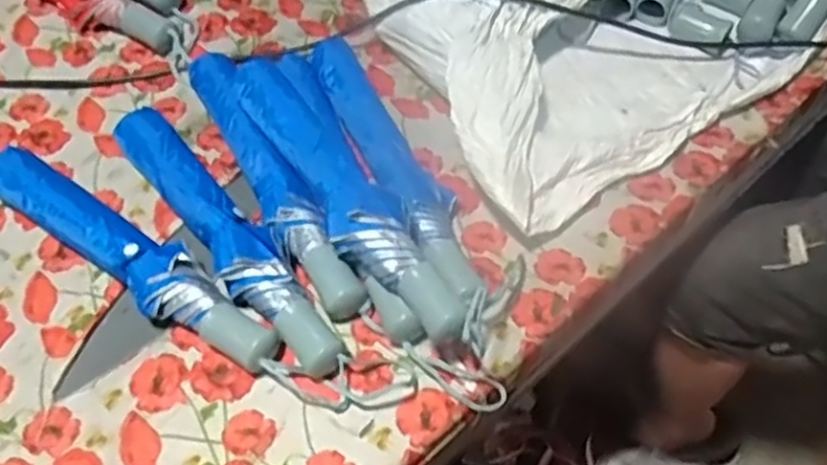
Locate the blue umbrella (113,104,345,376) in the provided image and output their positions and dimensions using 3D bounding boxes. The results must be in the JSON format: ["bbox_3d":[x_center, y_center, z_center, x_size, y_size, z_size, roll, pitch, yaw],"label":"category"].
[{"bbox_3d":[-0.175,-0.001,0.654,0.053,0.043,0.344,-34,60,-19],"label":"blue umbrella"}]

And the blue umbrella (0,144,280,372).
[{"bbox_3d":[-0.258,0.017,0.648,0.356,0.043,0.060,31,62,23],"label":"blue umbrella"}]

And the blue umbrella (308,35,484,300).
[{"bbox_3d":[-0.016,-0.068,0.679,0.064,0.053,0.346,-22,56,-12],"label":"blue umbrella"}]

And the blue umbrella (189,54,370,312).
[{"bbox_3d":[-0.143,-0.063,0.694,0.050,0.047,0.360,-25,57,-14],"label":"blue umbrella"}]

